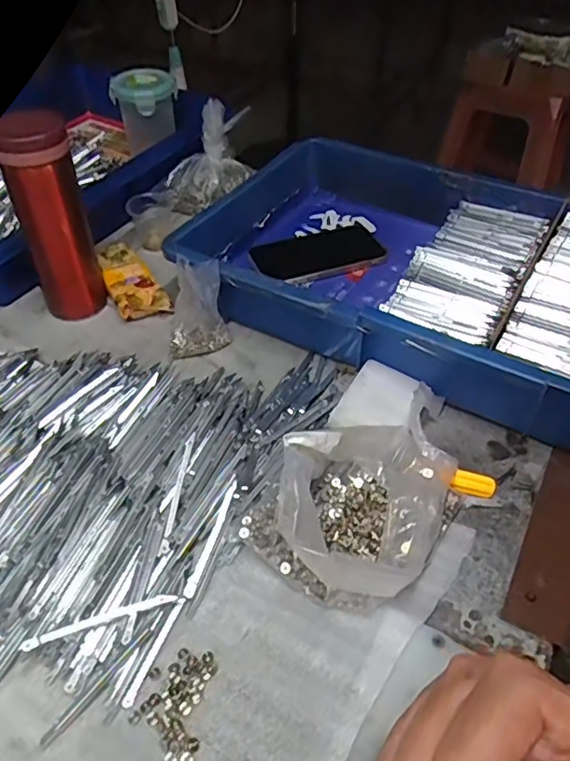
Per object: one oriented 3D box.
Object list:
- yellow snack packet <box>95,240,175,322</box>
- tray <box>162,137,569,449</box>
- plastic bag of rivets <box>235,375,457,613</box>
[{"bbox_3d":[-0.162,-0.104,0.608,0.053,0.038,0.108,-18,48,-18],"label":"yellow snack packet"},{"bbox_3d":[0.131,-0.107,0.576,0.441,0.091,0.288,24,50,20],"label":"tray"},{"bbox_3d":[0.048,0.078,0.386,0.116,0.068,0.125,29,51,25],"label":"plastic bag of rivets"}]

